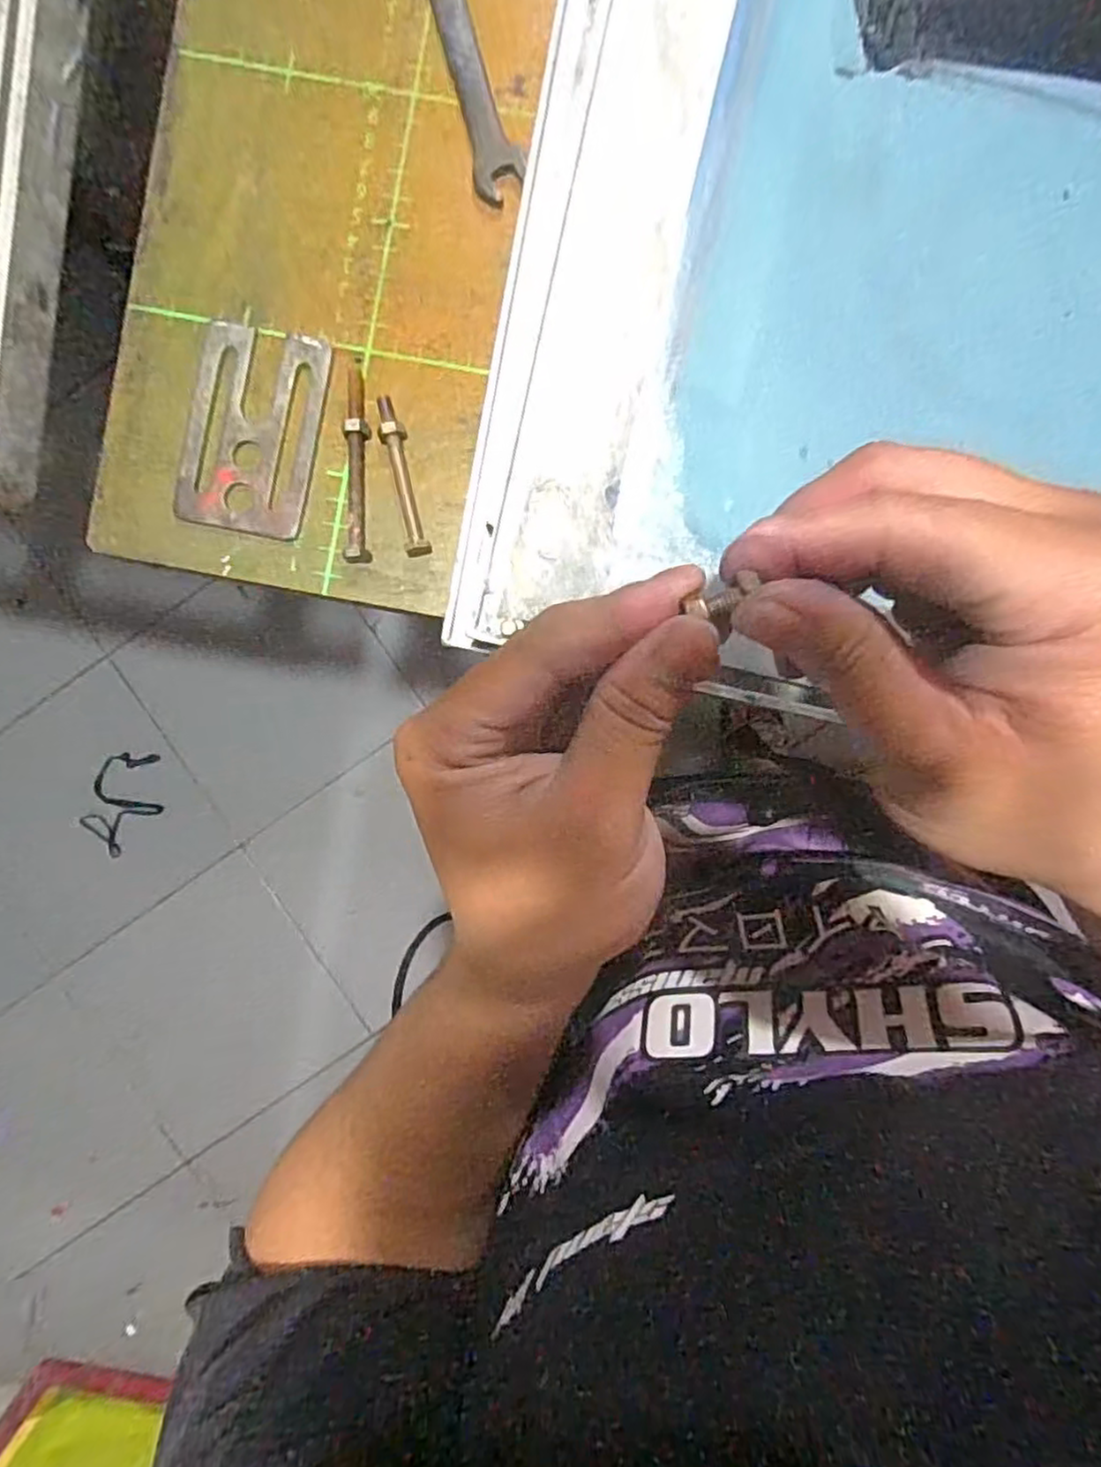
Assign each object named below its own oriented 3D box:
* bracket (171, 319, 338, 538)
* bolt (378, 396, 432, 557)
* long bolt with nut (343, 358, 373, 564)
[{"bbox_3d":[-0.119,-0.121,0.282,0.052,0.006,0.080,11,91,1],"label":"bracket"},{"bbox_3d":[-0.059,-0.103,0.279,0.009,0.012,0.064,-13,91,1],"label":"bolt"},{"bbox_3d":[-0.077,-0.109,0.280,0.010,0.010,0.080,2,91,1],"label":"long bolt with nut"}]

